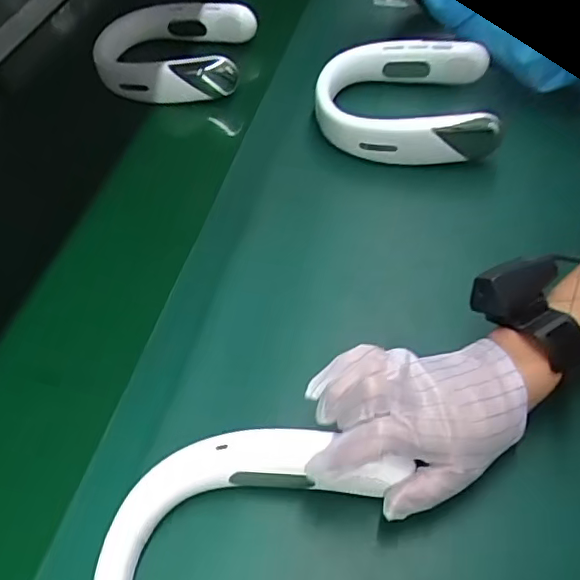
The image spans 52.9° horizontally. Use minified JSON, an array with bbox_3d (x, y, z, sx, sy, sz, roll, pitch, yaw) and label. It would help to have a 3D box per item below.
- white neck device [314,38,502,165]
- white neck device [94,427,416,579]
[{"bbox_3d":[0.141,-0.231,0.697,0.207,0.059,0.176,-4,51,1],"label":"white neck device"},{"bbox_3d":[-0.035,0.174,0.366,0.160,0.035,0.192,16,54,16],"label":"white neck device"}]

